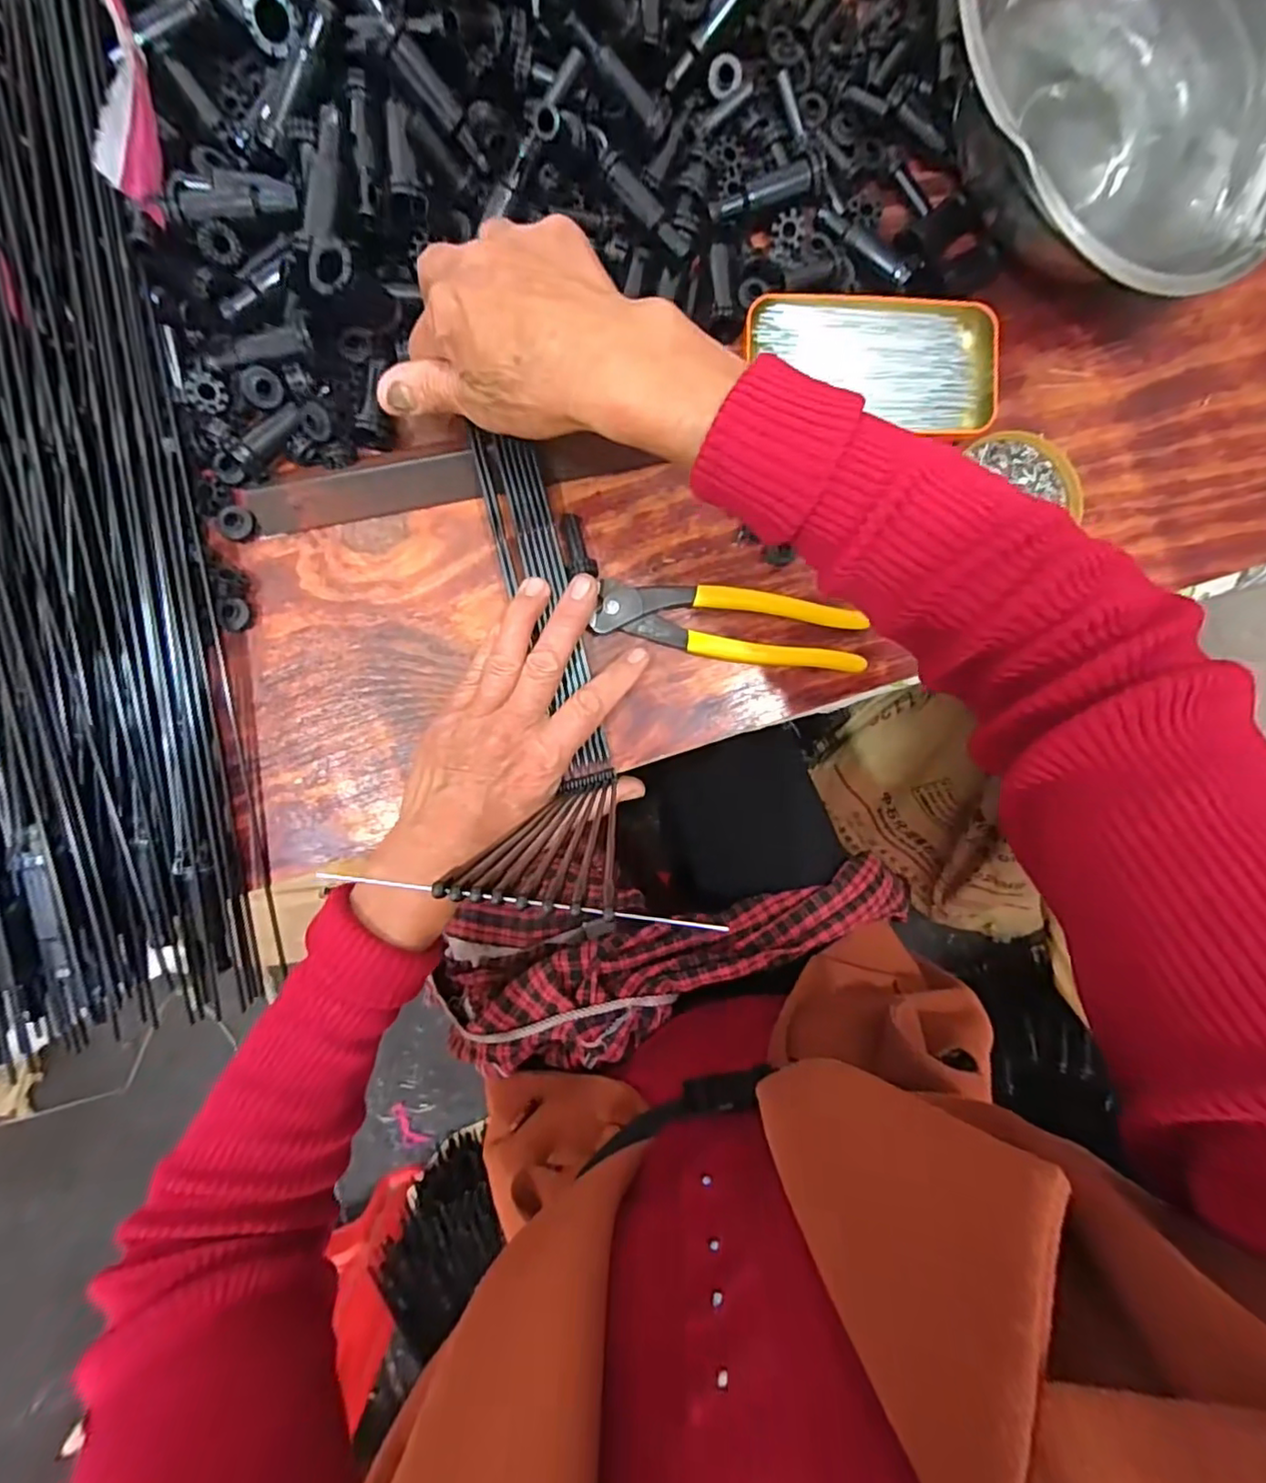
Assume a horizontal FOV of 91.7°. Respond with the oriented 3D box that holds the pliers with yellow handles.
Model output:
[{"bbox_3d":[0.058,-0.068,0.357,0.155,0.021,0.039,9,93,-4],"label":"pliers with yellow handles"}]

